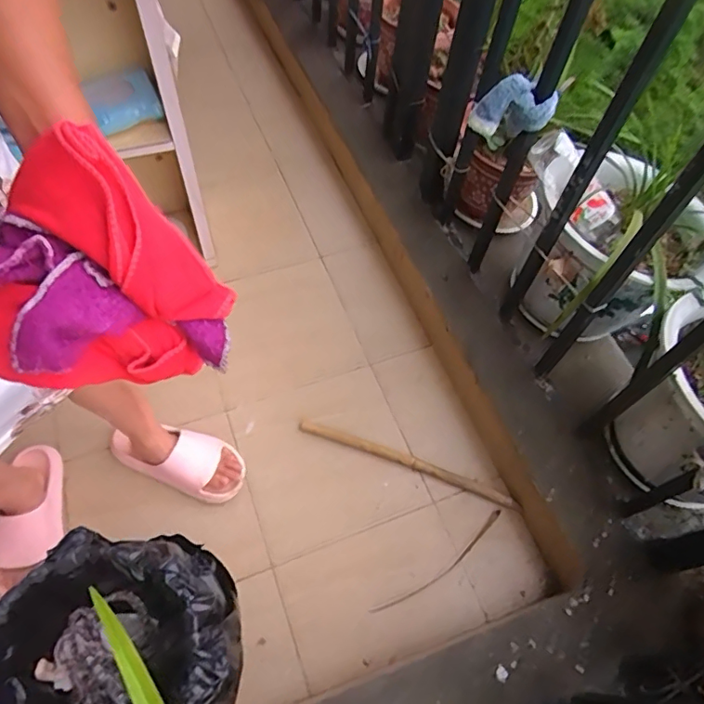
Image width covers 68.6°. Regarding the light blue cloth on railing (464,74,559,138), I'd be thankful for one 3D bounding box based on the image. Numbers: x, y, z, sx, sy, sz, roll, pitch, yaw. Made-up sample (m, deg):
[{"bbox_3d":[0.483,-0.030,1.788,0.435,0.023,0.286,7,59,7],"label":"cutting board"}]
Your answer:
[{"bbox_3d":[0.226,-0.341,0.730,0.095,0.096,0.068,-17,68,-12],"label":"light blue cloth on railing"}]

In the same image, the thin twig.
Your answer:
[{"bbox_3d":[0.153,0.361,0.875,0.280,0.013,0.029,-30,65,-19],"label":"thin twig"}]

